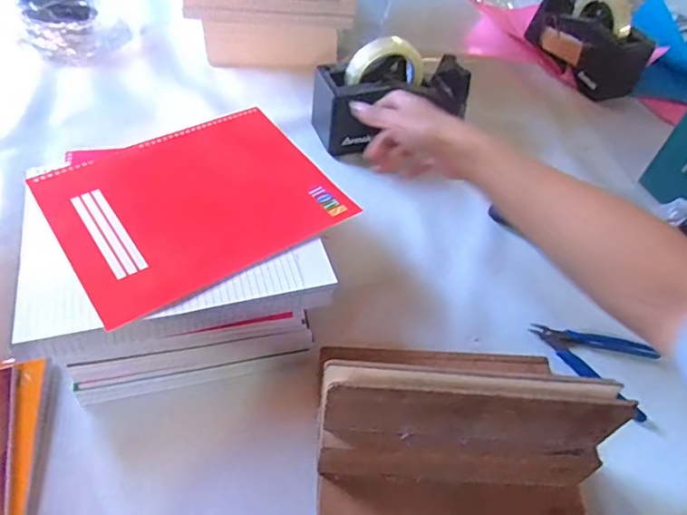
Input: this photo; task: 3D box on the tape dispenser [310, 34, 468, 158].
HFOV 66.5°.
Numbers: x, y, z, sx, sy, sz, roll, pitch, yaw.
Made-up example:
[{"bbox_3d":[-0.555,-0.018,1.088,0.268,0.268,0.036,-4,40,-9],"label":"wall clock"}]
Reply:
[{"bbox_3d":[0.062,-0.214,0.669,0.195,0.119,0.087,-21,56,-12],"label":"tape dispenser"}]

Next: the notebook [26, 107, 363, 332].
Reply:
[{"bbox_3d":[-0.145,-0.061,0.509,0.246,0.009,0.210,-28,59,-25],"label":"notebook"}]

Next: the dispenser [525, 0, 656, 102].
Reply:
[{"bbox_3d":[0.393,-0.357,0.850,0.084,0.128,0.206,-18,55,-20],"label":"dispenser"}]

